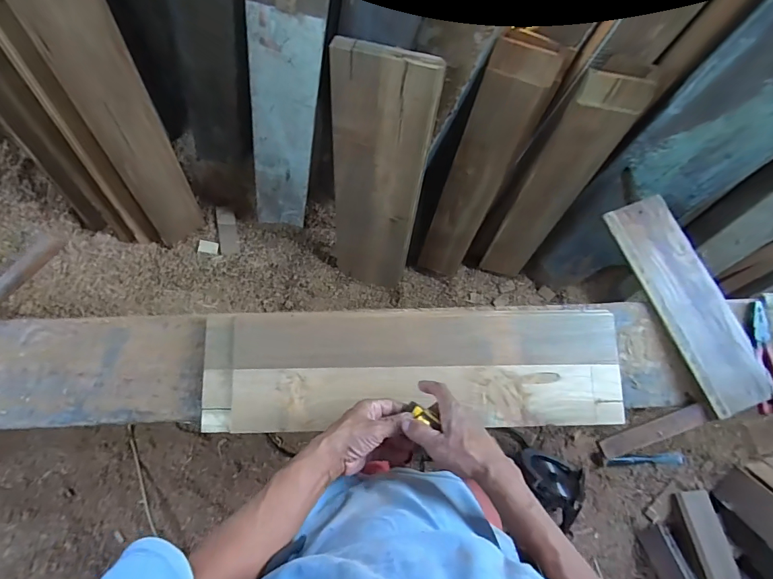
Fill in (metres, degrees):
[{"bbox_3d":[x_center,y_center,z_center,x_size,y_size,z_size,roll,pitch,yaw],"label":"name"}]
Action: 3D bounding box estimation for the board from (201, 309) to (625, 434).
[{"bbox_3d":[0.048,0.130,0.673,0.677,0.032,0.187,-1,84,-1],"label":"board"}]

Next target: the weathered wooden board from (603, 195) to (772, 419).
[{"bbox_3d":[0.539,0.019,0.731,0.119,0.022,0.394,-21,77,1],"label":"weathered wooden board"}]

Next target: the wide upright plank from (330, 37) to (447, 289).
[{"bbox_3d":[-0.024,-0.209,0.939,0.195,0.671,0.041,11,59,0],"label":"wide upright plank"}]

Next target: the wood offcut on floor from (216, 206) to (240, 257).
[{"bbox_3d":[-0.435,-0.163,1.120,0.045,0.011,0.148,-6,71,-24],"label":"wood offcut on floor"}]

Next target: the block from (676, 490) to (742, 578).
[{"bbox_3d":[0.896,0.687,1.136,0.080,0.020,0.225,-21,61,28],"label":"block"}]

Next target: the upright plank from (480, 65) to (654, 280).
[{"bbox_3d":[0.366,-0.200,0.955,0.131,0.644,0.041,20,62,6],"label":"upright plank"}]

